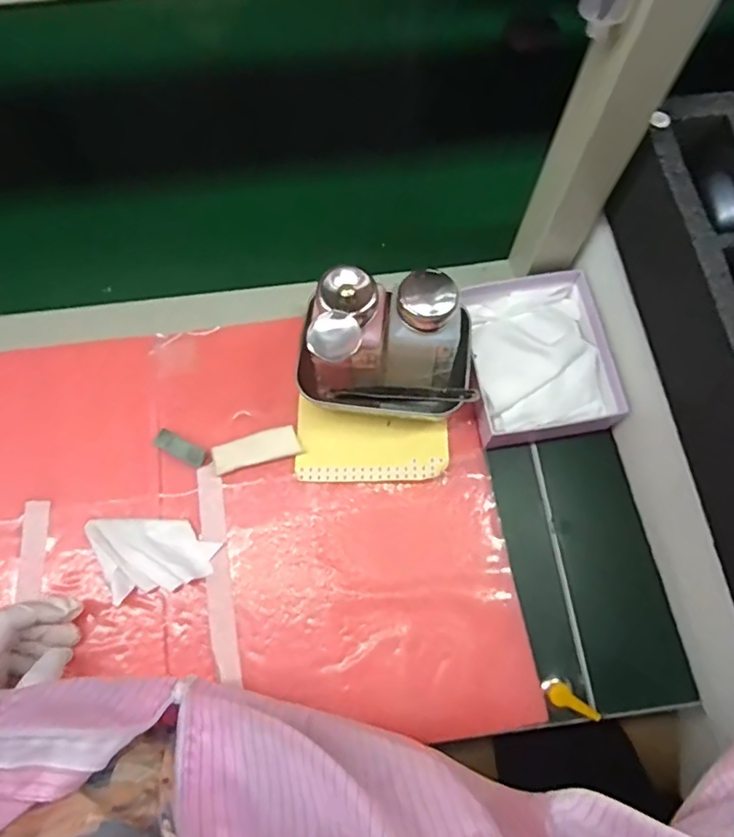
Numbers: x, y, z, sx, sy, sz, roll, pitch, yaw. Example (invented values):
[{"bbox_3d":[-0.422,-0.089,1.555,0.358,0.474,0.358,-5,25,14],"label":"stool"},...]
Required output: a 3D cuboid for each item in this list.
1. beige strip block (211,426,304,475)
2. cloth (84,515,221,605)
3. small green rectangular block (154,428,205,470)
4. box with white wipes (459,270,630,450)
[{"bbox_3d":[-0.089,0.024,0.466,0.070,0.006,0.024,-15,72,-5],"label":"beige strip block"},{"bbox_3d":[-0.163,0.100,0.441,0.088,0.008,0.062,-14,72,-5],"label":"cloth"},{"bbox_3d":[-0.150,0.024,0.466,0.041,0.012,0.015,25,73,8],"label":"small green rectangular block"},{"bbox_3d":[0.140,-0.051,0.478,0.113,0.030,0.136,-6,71,-2],"label":"box with white wipes"}]

